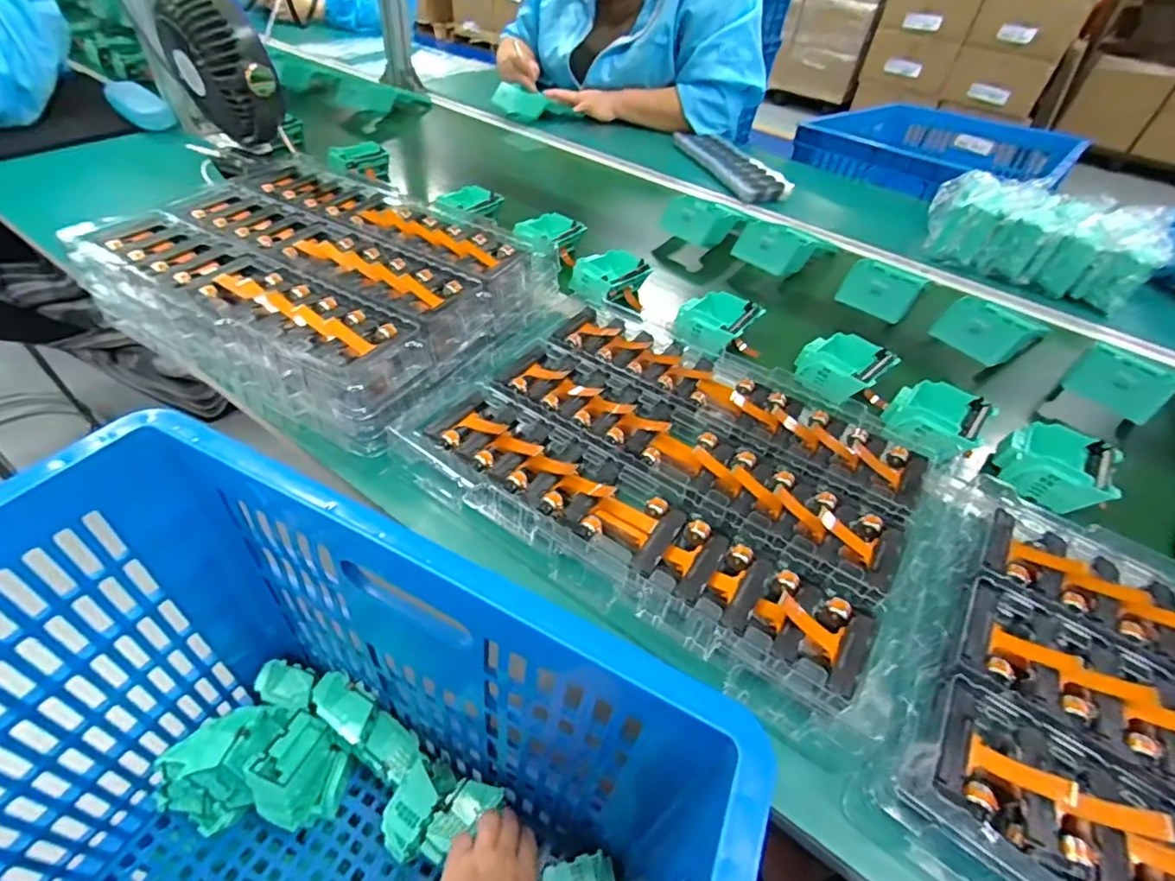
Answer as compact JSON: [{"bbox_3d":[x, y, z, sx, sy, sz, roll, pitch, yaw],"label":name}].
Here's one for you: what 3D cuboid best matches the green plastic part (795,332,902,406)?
[{"bbox_3d":[0.262,-0.078,0.561,0.089,0.031,0.075,-28,55,-29],"label":"green plastic part"}]

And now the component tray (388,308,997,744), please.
[{"bbox_3d":[0.085,0.016,0.438,0.404,0.037,0.266,30,50,21],"label":"component tray"}]

